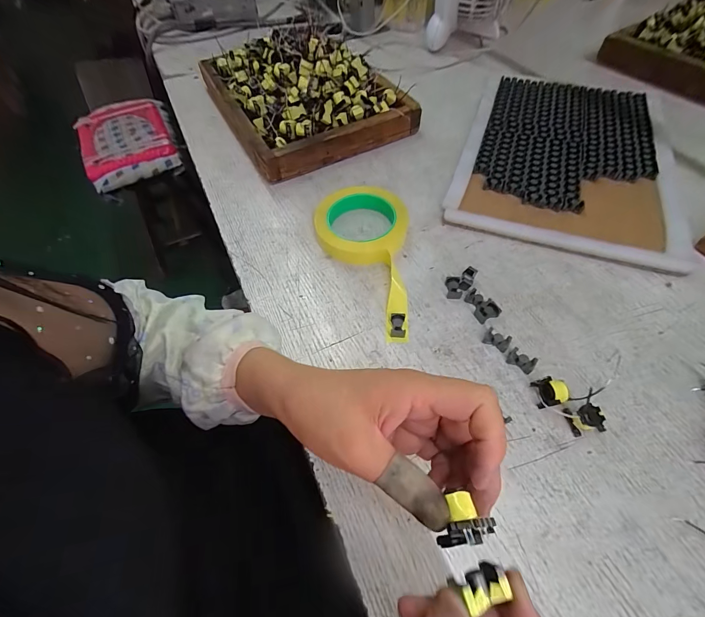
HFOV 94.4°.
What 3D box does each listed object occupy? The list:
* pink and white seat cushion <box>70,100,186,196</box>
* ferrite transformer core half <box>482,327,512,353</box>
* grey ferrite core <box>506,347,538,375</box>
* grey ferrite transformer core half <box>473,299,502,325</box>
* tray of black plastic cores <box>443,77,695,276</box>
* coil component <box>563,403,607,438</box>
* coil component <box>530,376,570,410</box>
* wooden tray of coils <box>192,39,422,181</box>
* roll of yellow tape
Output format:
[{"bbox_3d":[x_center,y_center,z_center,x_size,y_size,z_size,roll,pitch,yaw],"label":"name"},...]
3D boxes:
[{"bbox_3d":[-0.692,-0.512,1.005,0.270,0.057,0.417,-22,60,-10],"label":"pink and white seat cushion"},{"bbox_3d":[0.138,0.029,0.311,0.022,0.008,0.016,28,64,19],"label":"ferrite transformer core half"},{"bbox_3d":[0.155,0.048,0.299,0.022,0.010,0.016,34,66,21],"label":"grey ferrite core"},{"bbox_3d":[0.134,0.002,0.327,0.024,0.009,0.018,-23,60,-10],"label":"grey ferrite transformer core half"},{"bbox_3d":[0.297,-0.224,0.456,0.257,0.014,0.376,17,61,13],"label":"tray of black plastic cores"},{"bbox_3d":[0.188,0.089,0.262,0.021,0.023,0.023,-18,59,-8],"label":"coil component"},{"bbox_3d":[0.169,0.071,0.276,0.022,0.022,0.022,-5,58,0],"label":"coil component"},{"bbox_3d":[-0.084,-0.349,0.514,0.243,0.081,0.310,-26,60,-12],"label":"wooden tray of coils"},{"bbox_3d":[0.031,-0.065,0.360,0.097,0.032,0.195,-28,61,-13],"label":"roll of yellow tape"}]

